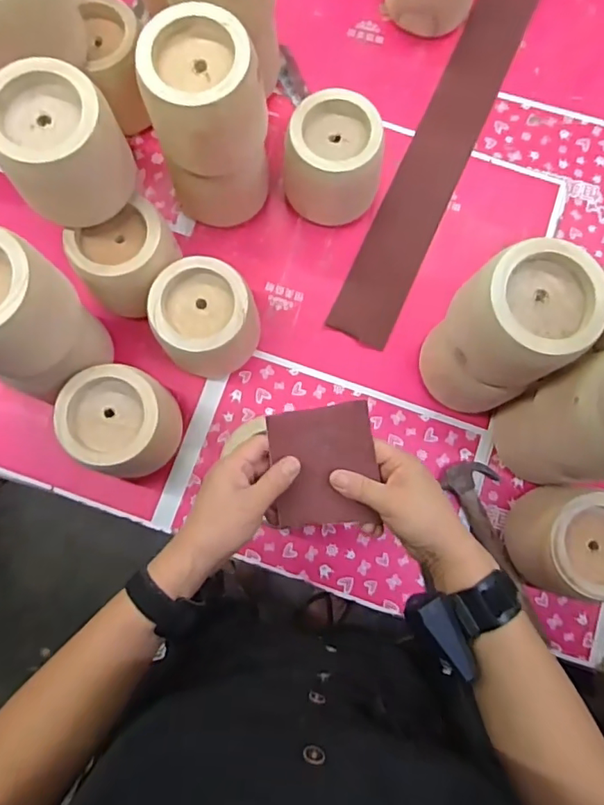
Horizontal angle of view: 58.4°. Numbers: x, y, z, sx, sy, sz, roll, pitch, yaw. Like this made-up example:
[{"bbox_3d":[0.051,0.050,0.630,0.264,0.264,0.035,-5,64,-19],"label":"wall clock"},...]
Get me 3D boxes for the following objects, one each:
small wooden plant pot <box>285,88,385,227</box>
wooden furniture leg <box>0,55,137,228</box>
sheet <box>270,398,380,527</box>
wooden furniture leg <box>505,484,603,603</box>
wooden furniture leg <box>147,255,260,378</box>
[{"bbox_3d":[0.044,-0.327,0.758,0.126,0.141,0.133,9,80,1],"label":"small wooden plant pot"},{"bbox_3d":[-0.273,-0.285,0.608,0.118,0.119,0.126,43,82,6],"label":"wooden furniture leg"},{"bbox_3d":[0.020,0.057,0.480,0.089,0.006,0.103,-7,89,4],"label":"sheet"},{"bbox_3d":[0.342,0.176,0.682,0.122,0.142,0.121,0,80,0],"label":"wooden furniture leg"},{"bbox_3d":[-0.128,-0.112,0.724,0.128,0.136,0.137,-41,82,-7],"label":"wooden furniture leg"}]

